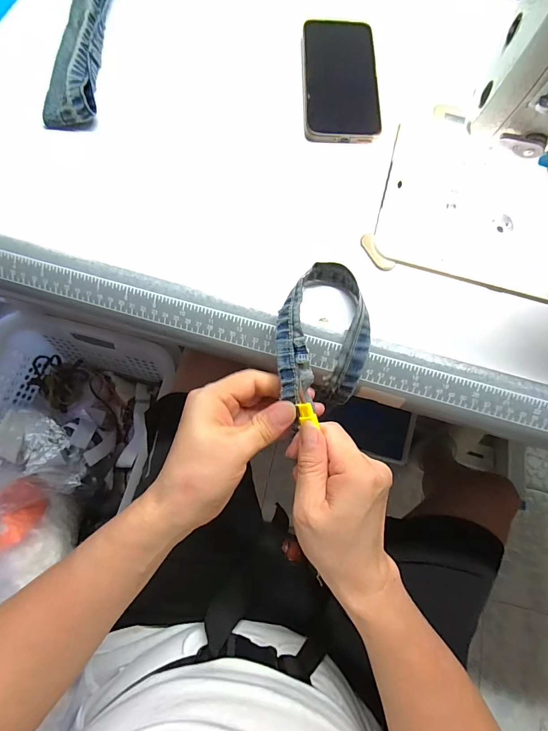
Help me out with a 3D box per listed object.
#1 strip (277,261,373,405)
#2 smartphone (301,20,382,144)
[{"bbox_3d":[0.038,-0.027,0.287,0.077,0.033,0.112,3,86,-26],"label":"strip"},{"bbox_3d":[0.069,-0.300,0.370,0.076,0.012,0.162,2,71,-2],"label":"smartphone"}]

